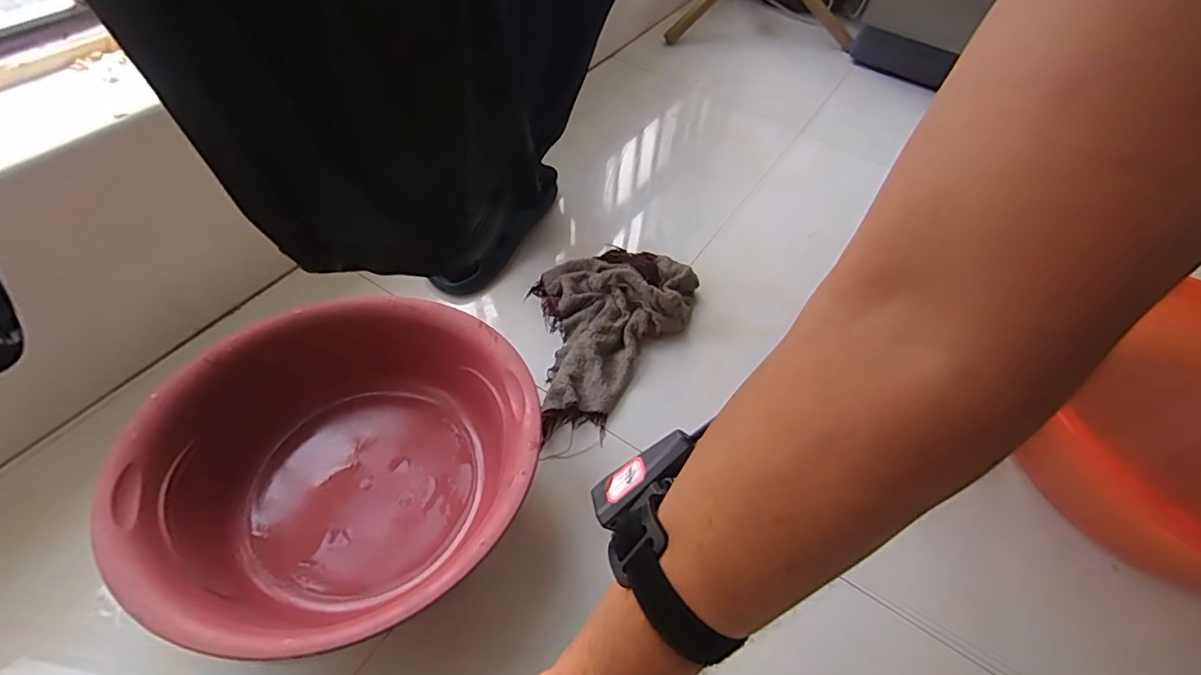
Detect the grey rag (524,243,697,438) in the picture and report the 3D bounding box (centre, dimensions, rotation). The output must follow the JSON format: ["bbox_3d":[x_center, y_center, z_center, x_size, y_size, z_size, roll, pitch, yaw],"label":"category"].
[{"bbox_3d":[-0.010,-0.027,0.753,0.210,0.058,0.321,28,54,17],"label":"grey rag"}]

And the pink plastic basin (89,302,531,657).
[{"bbox_3d":[-0.253,0.129,0.572,0.361,0.115,0.343,2,51,-3],"label":"pink plastic basin"}]

